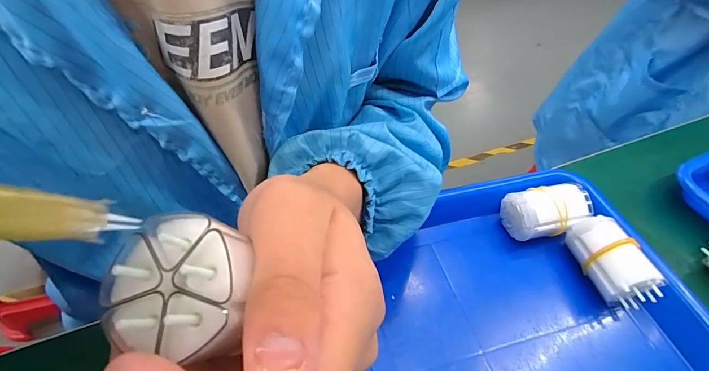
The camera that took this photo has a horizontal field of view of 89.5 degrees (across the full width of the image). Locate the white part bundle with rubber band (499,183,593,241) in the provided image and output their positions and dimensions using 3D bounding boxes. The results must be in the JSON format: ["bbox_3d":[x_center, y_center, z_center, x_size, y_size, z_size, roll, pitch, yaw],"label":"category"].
[{"bbox_3d":[0.157,0.024,0.298,0.059,0.042,0.039,-8,52,-11],"label":"white part bundle with rubber band"}]

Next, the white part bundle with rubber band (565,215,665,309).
[{"bbox_3d":[0.193,0.059,0.270,0.031,0.039,0.063,-9,52,-11],"label":"white part bundle with rubber band"}]

